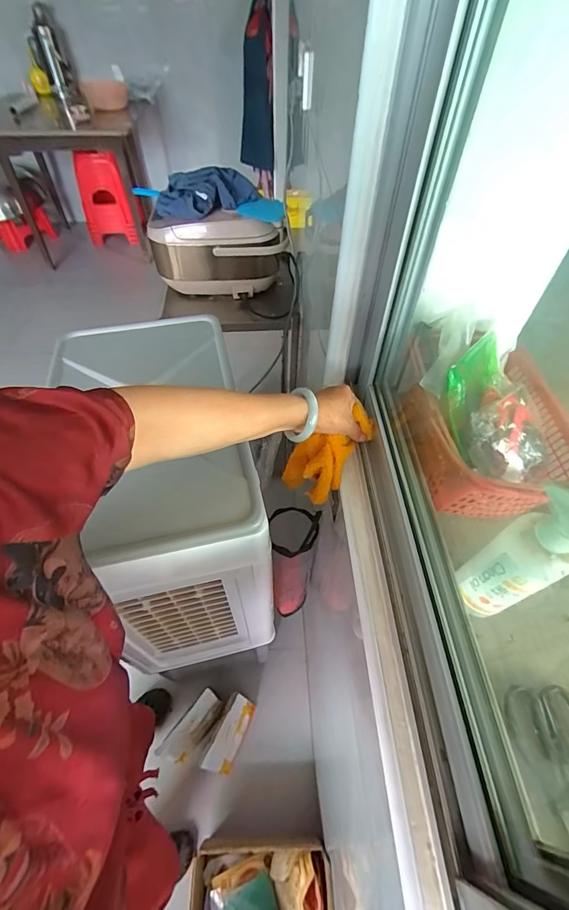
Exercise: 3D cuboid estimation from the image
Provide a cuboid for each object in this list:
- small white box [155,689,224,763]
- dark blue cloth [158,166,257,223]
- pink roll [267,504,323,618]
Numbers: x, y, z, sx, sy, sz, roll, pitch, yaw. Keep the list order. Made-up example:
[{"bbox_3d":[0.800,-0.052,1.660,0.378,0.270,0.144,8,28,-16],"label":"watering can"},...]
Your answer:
[{"bbox_3d":[-0.246,0.756,1.077,0.047,0.261,0.173,35,60,24],"label":"small white box"},{"bbox_3d":[-0.196,-0.680,1.006,0.266,0.087,0.108,-14,54,-11],"label":"dark blue cloth"},{"bbox_3d":[0.016,0.234,0.846,0.084,0.396,0.103,-4,52,-4],"label":"pink roll"}]

